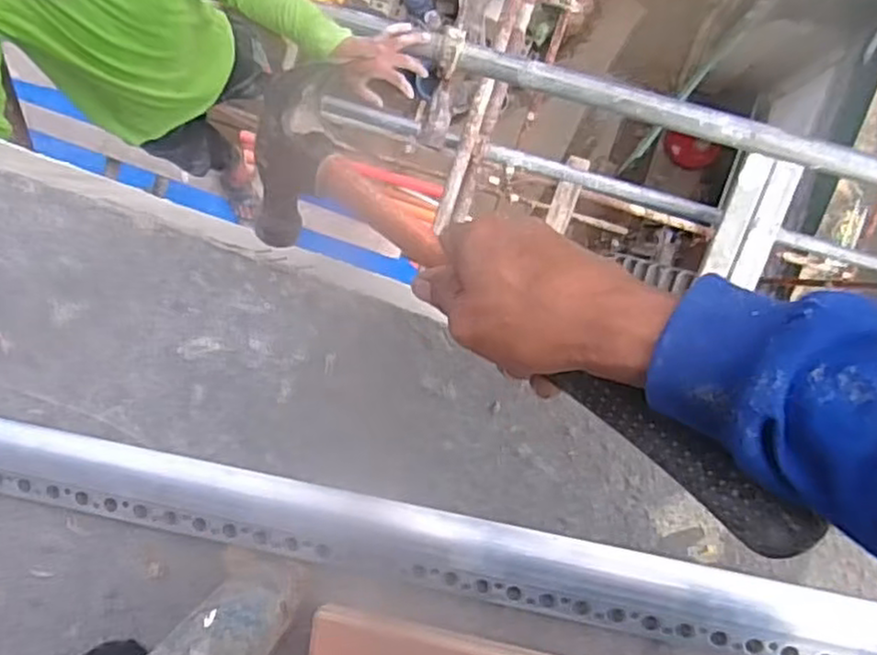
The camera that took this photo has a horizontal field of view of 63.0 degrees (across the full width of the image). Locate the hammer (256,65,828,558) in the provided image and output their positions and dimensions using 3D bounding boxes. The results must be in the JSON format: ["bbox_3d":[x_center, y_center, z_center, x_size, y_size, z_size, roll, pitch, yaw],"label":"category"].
[{"bbox_3d":[0.030,-0.025,0.333,0.320,0.033,0.104,31,134,27],"label":"hammer"}]

